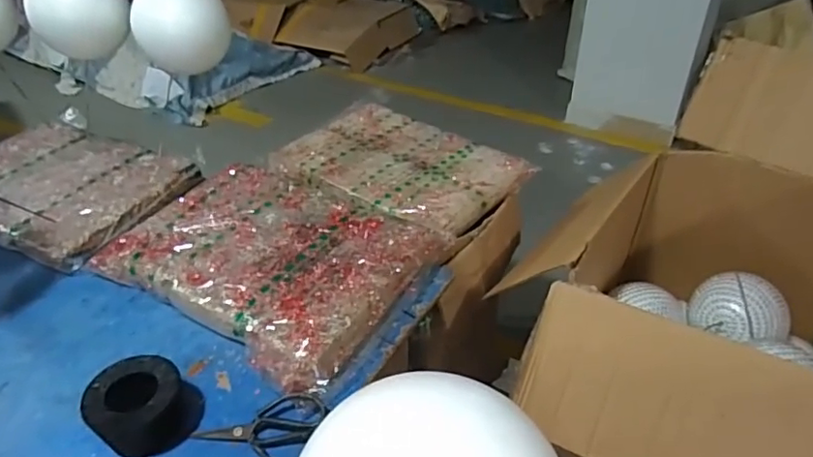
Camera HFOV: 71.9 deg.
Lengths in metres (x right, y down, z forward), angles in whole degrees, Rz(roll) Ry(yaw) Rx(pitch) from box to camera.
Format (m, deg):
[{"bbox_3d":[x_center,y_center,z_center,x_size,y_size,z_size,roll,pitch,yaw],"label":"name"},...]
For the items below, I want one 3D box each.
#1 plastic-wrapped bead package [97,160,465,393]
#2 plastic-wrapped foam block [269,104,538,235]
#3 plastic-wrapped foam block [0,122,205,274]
[{"bbox_3d":[-0.237,0.045,0.985,0.509,0.059,0.364,20,43,28],"label":"plastic-wrapped bead package"},{"bbox_3d":[-0.022,-0.153,1.291,0.519,0.048,0.366,25,44,30],"label":"plastic-wrapped foam block"},{"bbox_3d":[-0.745,-0.101,1.196,0.562,0.075,0.351,17,41,24],"label":"plastic-wrapped foam block"}]

